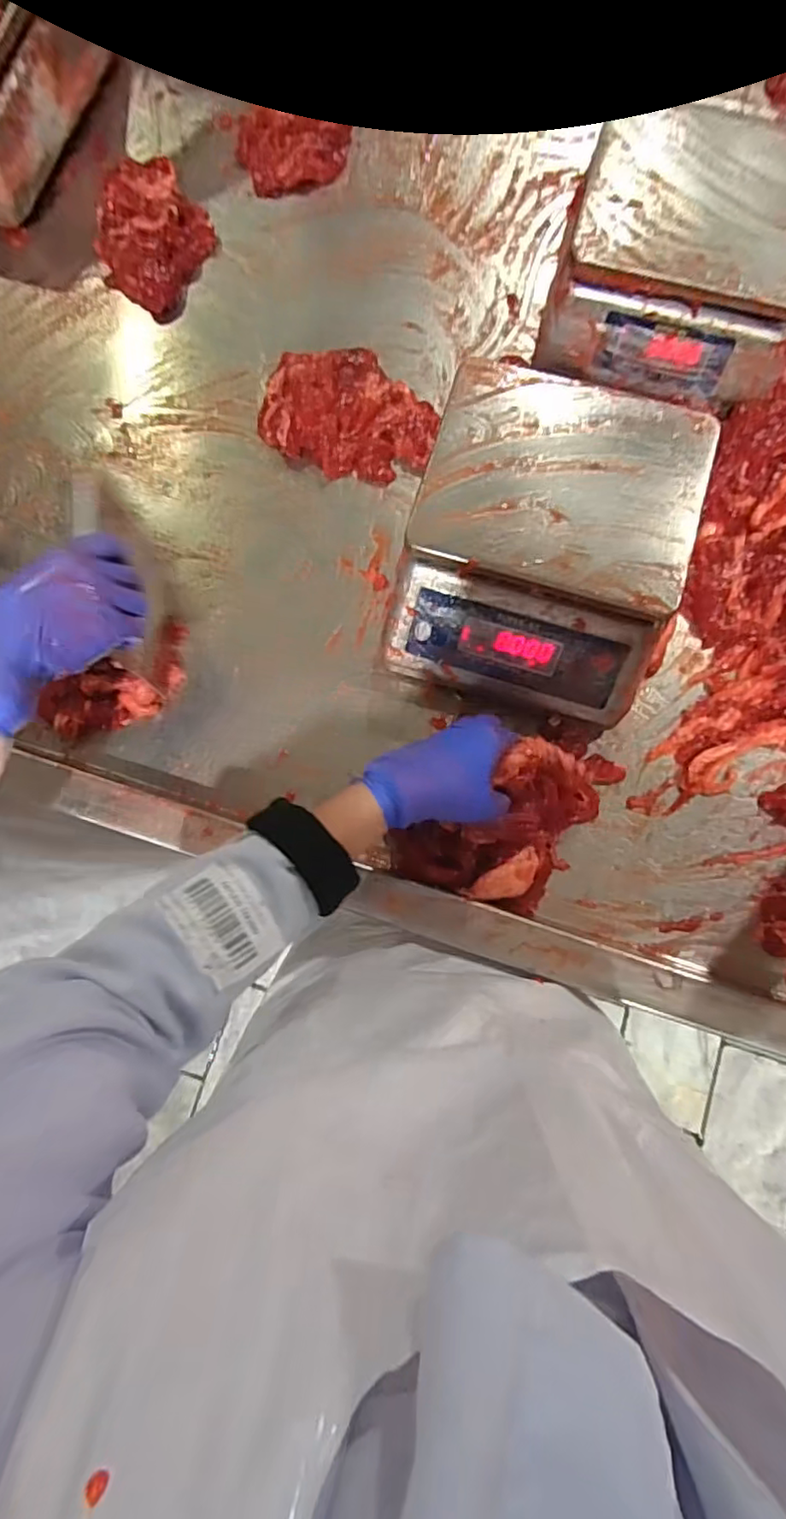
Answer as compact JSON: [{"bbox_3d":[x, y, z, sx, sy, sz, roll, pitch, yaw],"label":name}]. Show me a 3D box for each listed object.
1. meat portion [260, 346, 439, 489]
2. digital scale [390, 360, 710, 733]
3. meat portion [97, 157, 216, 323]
[{"bbox_3d":[-0.044,-0.355,0.626,0.183,0.037,0.136,31,81,6],"label":"meat portion"},{"bbox_3d":[0.132,-0.187,0.544,0.219,0.115,0.260,15,82,5],"label":"digital scale"},{"bbox_3d":[-0.257,-0.564,0.664,0.121,0.050,0.146,-20,80,-4],"label":"meat portion"}]

